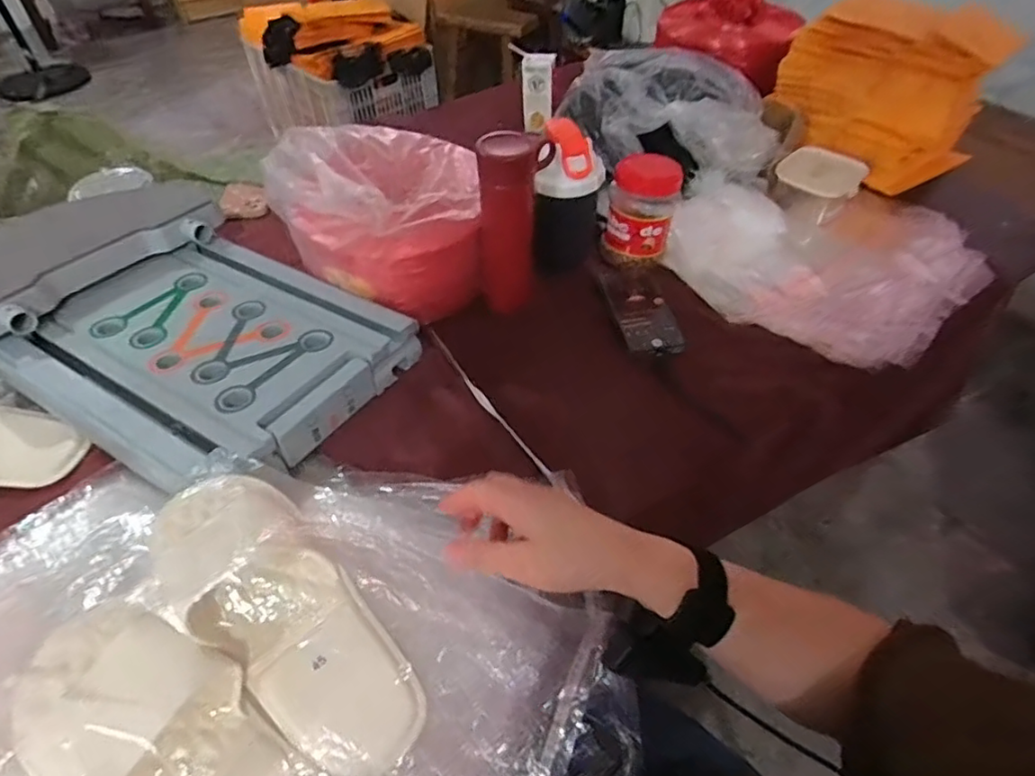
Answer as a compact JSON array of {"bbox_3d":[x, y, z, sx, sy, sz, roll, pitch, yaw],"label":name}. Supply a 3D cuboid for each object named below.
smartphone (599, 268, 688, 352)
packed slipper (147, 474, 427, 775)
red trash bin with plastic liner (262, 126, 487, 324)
[{"bbox_3d":[0.165,-0.107,0.794,0.074,0.010,0.166,-8,48,-6],"label":"smartphone"},{"bbox_3d":[-0.181,0.165,0.457,0.274,0.079,0.100,42,60,16],"label":"packed slipper"},{"bbox_3d":[-0.182,-0.233,0.797,0.253,0.188,0.263,-14,49,-12],"label":"red trash bin with plastic liner"}]

